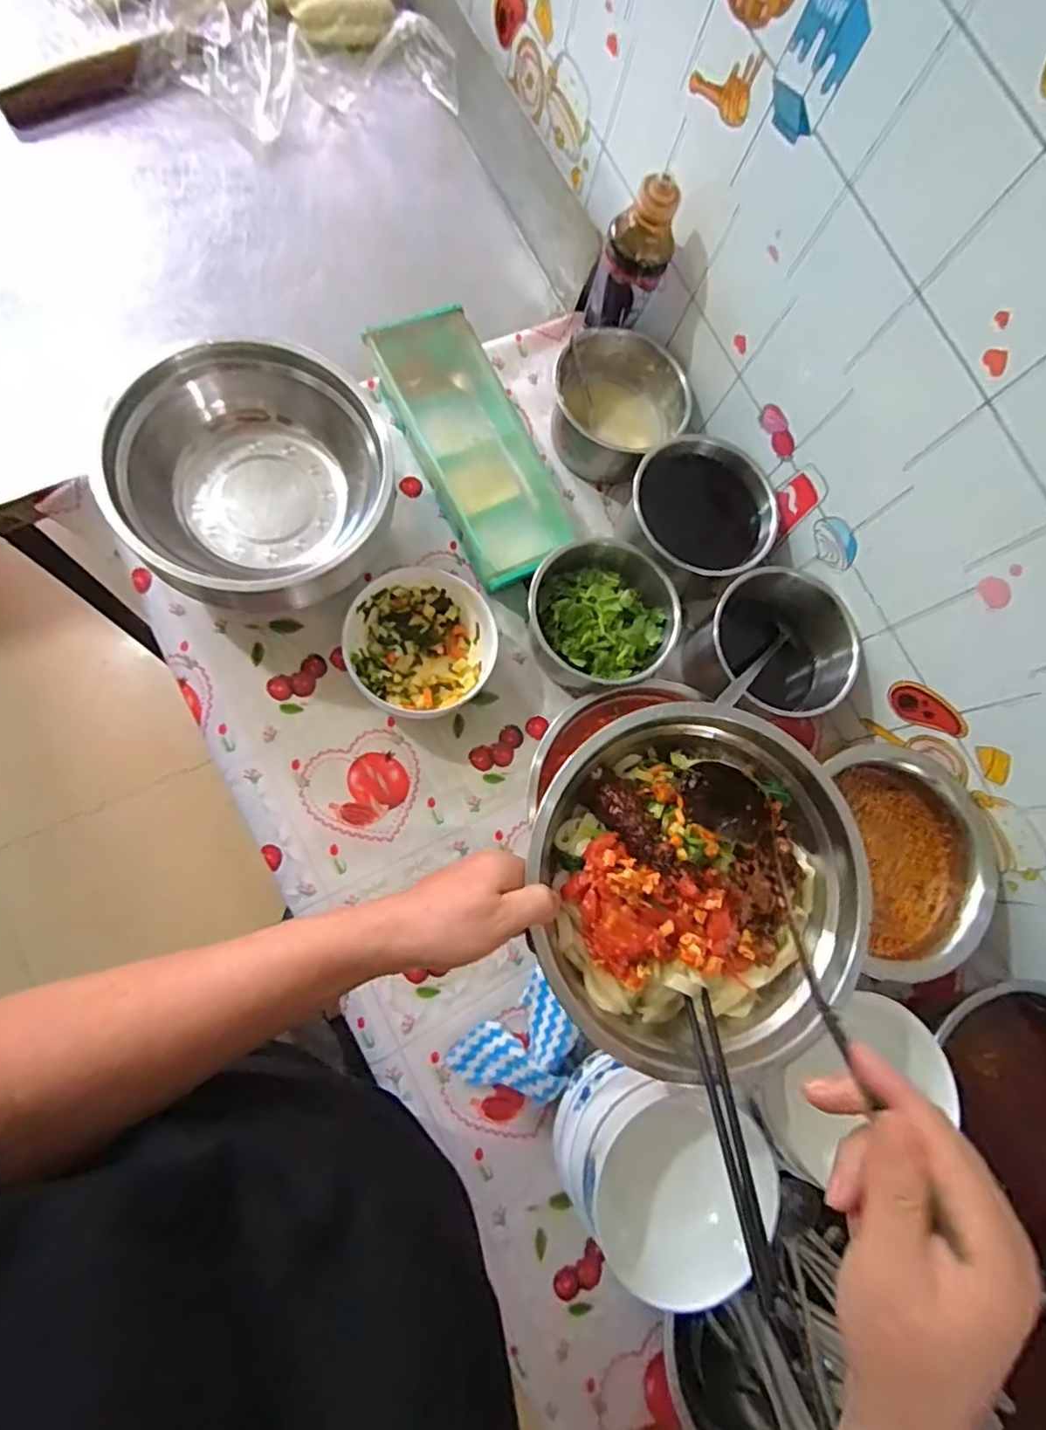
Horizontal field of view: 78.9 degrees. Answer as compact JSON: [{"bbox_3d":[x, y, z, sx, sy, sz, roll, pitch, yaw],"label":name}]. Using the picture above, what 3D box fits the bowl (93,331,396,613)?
[{"bbox_3d":[-0.241,-0.206,0.595,0.216,0.136,0.207,0,78,1],"label":"bowl"}]

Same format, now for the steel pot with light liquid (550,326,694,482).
[{"bbox_3d":[0.107,-0.345,0.713,0.141,0.078,0.135,0,78,1],"label":"steel pot with light liquid"}]

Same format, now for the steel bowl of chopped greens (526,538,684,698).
[{"bbox_3d":[0.081,-0.100,0.658,0.148,0.090,0.145,0,78,1],"label":"steel bowl of chopped greens"}]

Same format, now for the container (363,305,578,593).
[{"bbox_3d":[-0.049,-0.275,0.674,0.118,0.081,0.297,-26,79,-4],"label":"container"}]

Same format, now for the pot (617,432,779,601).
[{"bbox_3d":[0.185,-0.207,0.673,0.148,0.100,0.120,32,81,7],"label":"pot"}]

